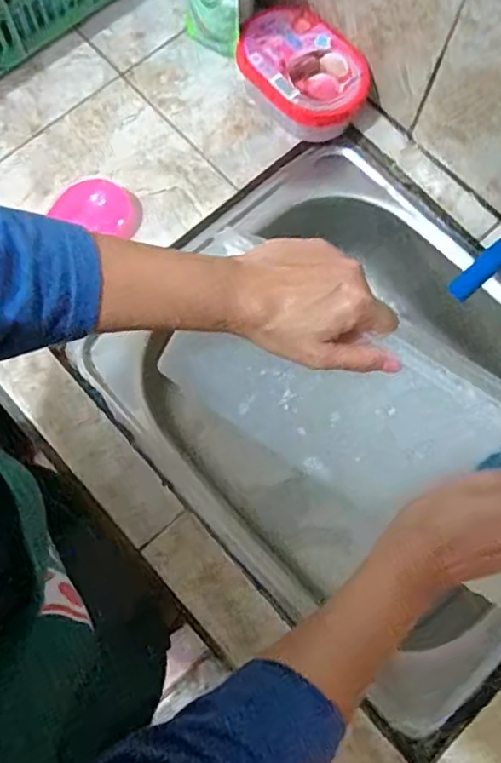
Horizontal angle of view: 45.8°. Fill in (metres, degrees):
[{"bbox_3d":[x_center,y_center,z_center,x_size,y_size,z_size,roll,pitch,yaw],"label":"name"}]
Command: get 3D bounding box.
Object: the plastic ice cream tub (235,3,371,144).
[{"bbox_3d":[0.053,-0.320,0.626,0.145,0.052,0.106,42,78,10],"label":"plastic ice cream tub"}]

